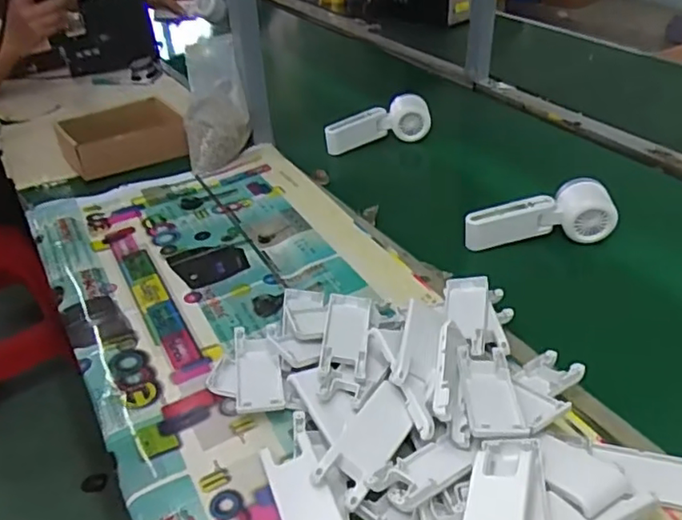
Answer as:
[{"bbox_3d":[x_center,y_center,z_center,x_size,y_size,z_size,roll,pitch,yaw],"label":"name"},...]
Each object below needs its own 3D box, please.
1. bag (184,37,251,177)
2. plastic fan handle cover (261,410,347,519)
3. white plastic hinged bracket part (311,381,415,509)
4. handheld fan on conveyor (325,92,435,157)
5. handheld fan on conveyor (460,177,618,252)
[{"bbox_3d":[-0.176,-0.216,0.869,0.087,0.189,0.059,-2,-3,5],"label":"bag"},{"bbox_3d":[-0.029,0.162,0.438,0.041,0.014,0.121,-16,37,-14],"label":"plastic fan handle cover"},{"bbox_3d":[0.022,0.131,0.449,0.037,0.006,0.095,33,50,18],"label":"white plastic hinged bracket part"},{"bbox_3d":[0.054,-0.202,0.933,0.172,0.049,0.046,-14,37,-12],"label":"handheld fan on conveyor"},{"bbox_3d":[0.222,-0.054,0.707,0.170,0.049,0.059,-4,36,2],"label":"handheld fan on conveyor"}]

